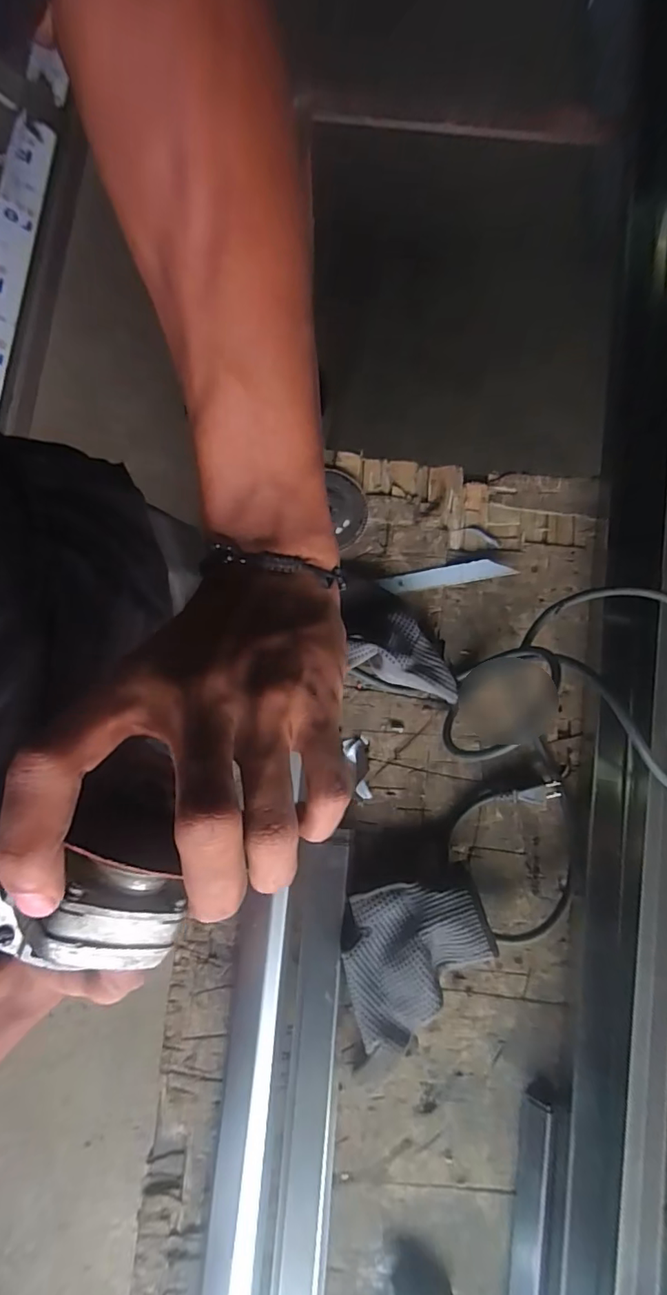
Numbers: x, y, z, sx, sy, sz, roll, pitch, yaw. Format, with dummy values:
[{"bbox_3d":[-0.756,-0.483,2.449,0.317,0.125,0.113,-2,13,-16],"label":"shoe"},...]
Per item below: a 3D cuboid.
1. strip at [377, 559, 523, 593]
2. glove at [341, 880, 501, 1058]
[{"bbox_3d":[0.121,-0.076,0.554,0.143,0.012,0.021,-10,80,-2],"label":"strip"},{"bbox_3d":[0.078,0.286,0.473,0.133,0.046,0.135,0,80,0],"label":"glove"}]

